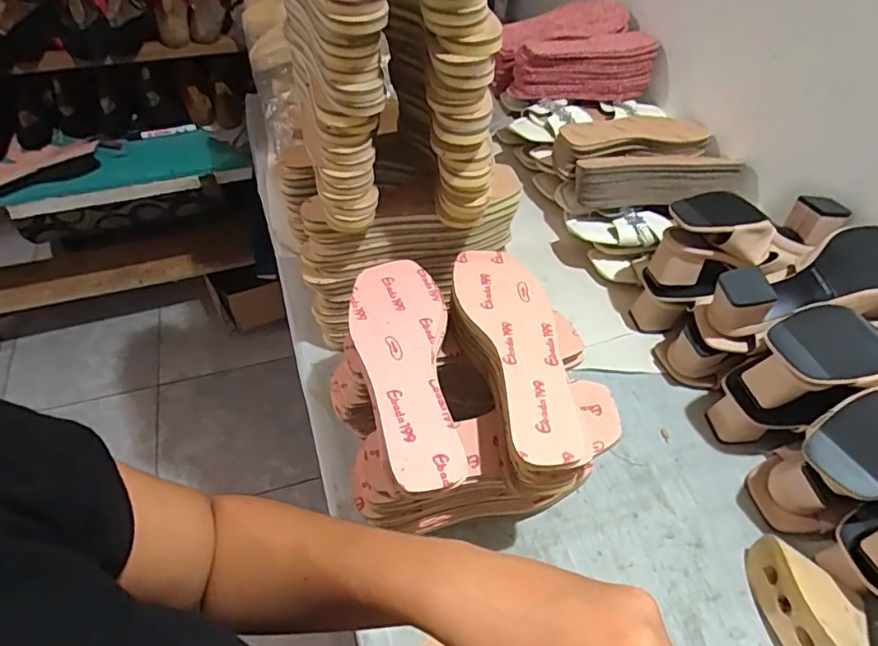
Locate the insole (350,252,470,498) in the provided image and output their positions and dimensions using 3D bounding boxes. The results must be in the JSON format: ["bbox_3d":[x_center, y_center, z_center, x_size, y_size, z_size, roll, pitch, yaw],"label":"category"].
[{"bbox_3d":[-0.026,0.028,0.465,0.084,0.006,0.231,-8,50,-10],"label":"insole"}]

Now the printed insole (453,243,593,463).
[{"bbox_3d":[0.073,0.016,0.488,0.078,0.008,0.235,-10,53,-12],"label":"printed insole"}]

